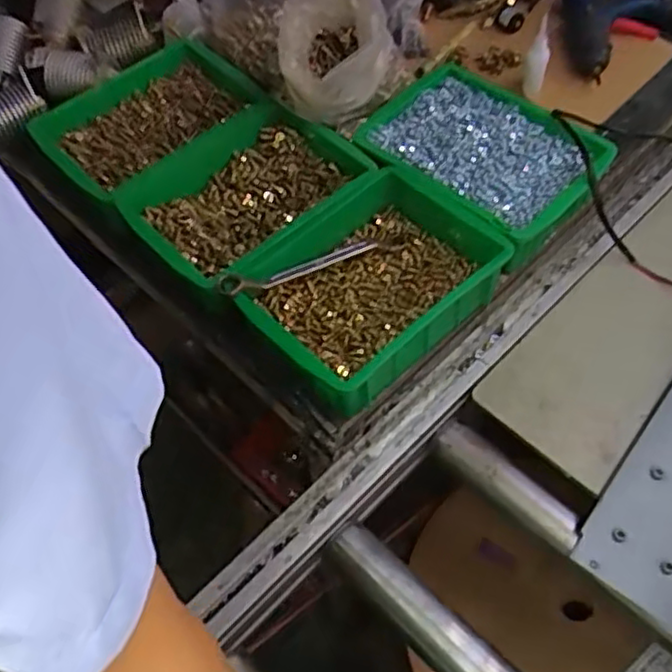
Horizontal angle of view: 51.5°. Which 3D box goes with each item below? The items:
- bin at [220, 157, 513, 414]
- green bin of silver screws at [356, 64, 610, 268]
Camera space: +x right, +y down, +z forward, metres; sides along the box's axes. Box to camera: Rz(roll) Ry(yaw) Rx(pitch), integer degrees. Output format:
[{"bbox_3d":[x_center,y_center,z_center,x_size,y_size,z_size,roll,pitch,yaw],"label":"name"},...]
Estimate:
[{"bbox_3d":[0.031,-0.051,0.731,0.257,0.088,0.192,-40,63,-21],"label":"bin"},{"bbox_3d":[0.175,-0.206,0.829,0.257,0.075,0.212,39,66,25],"label":"green bin of silver screws"}]

